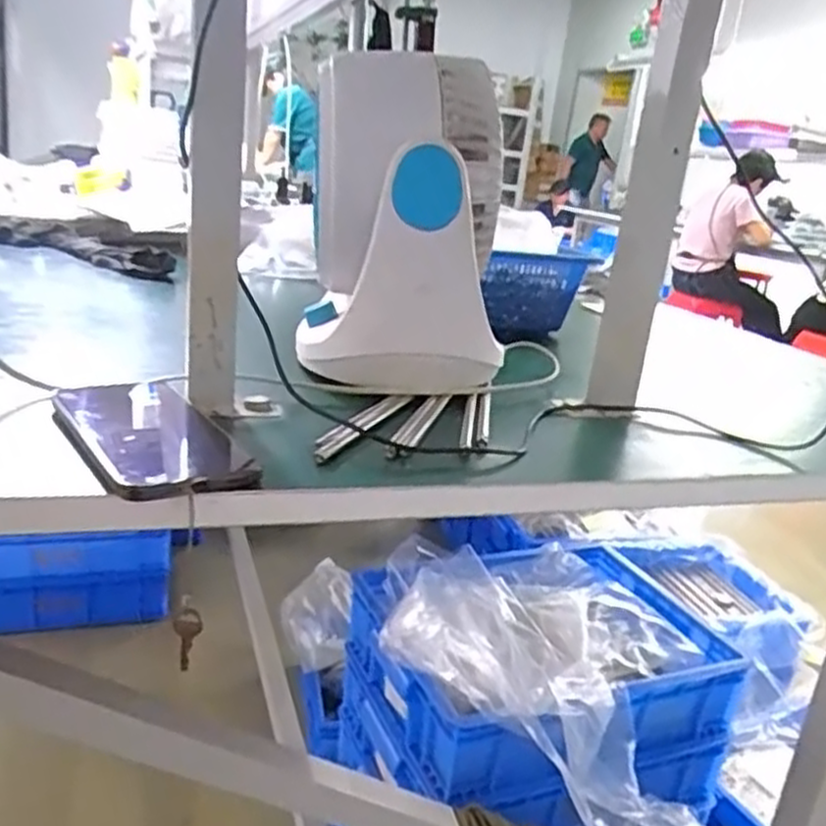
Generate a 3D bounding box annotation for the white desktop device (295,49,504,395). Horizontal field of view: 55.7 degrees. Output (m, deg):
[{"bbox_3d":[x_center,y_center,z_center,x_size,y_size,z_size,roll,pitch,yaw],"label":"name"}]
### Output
[{"bbox_3d":[-0.003,-0.148,0.634,0.163,0.245,0.128,4,18,-7],"label":"white desktop device"}]

